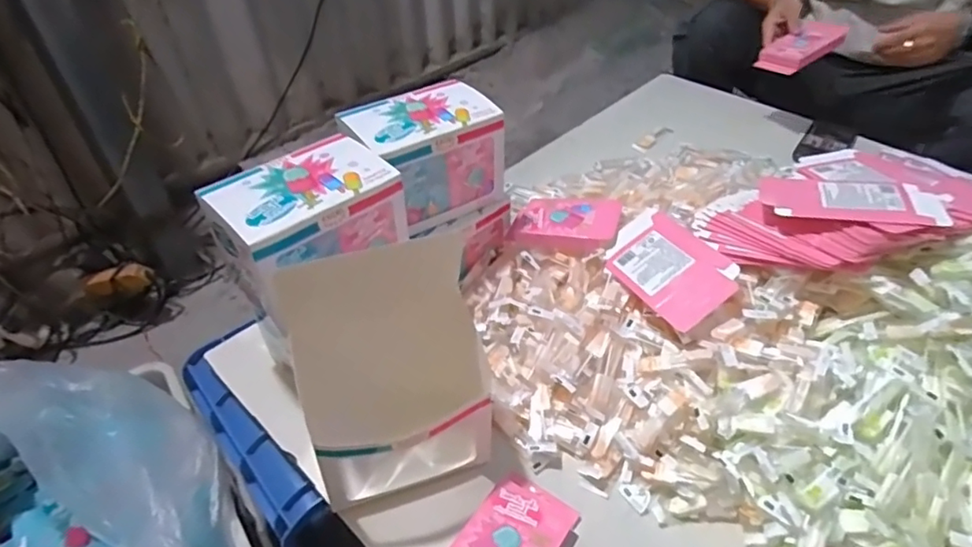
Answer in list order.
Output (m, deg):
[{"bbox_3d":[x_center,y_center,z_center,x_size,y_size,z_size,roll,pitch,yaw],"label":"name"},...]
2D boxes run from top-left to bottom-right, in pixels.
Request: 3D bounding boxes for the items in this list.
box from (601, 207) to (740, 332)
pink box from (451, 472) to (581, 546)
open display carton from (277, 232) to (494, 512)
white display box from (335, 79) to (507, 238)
[{"bbox_3d":[0.212,-0.011,0.662,0.102,0.010,0.168,-39,41,-1],"label":"box"},{"bbox_3d":[0.025,0.254,0.534,0.082,0.026,0.118,25,49,25],"label":"pink box"},{"bbox_3d":[-0.081,0.106,0.518,0.153,0.252,0.091,-10,44,-10],"label":"open display carton"},{"bbox_3d":[-0.071,-0.143,0.697,0.173,0.118,0.118,-33,51,-30],"label":"white display box"}]

